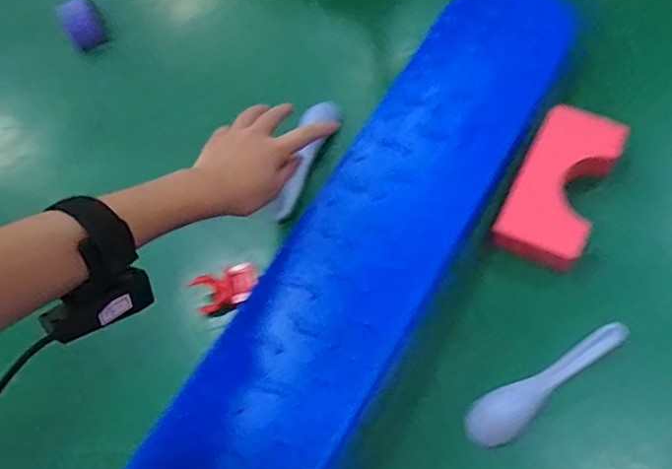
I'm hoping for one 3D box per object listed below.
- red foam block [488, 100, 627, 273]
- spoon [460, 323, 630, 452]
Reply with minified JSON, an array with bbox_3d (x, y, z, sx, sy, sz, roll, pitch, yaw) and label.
[{"bbox_3d":[0.203,-0.042,0.528,0.074,0.042,0.152,27,71,12],"label":"red foam block"},{"bbox_3d":[0.171,0.118,0.472,0.149,0.023,0.036,-36,65,-7],"label":"spoon"}]

